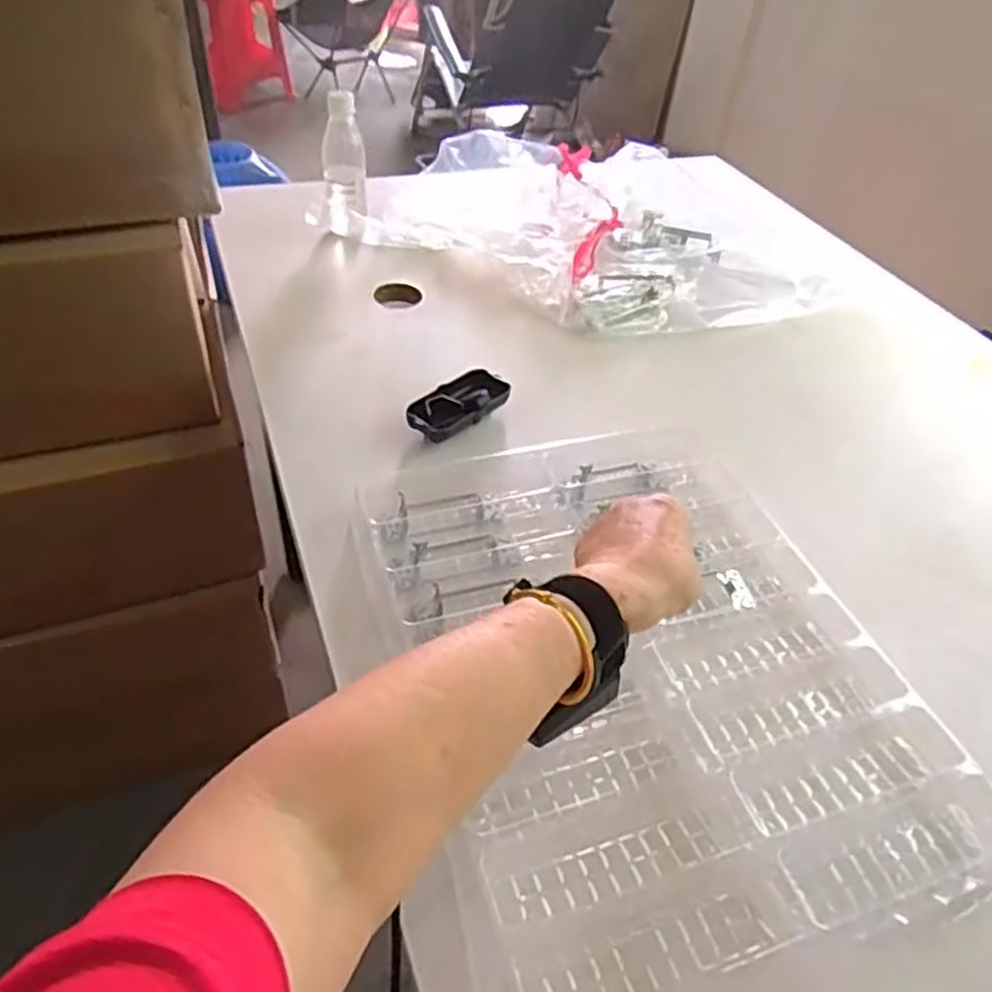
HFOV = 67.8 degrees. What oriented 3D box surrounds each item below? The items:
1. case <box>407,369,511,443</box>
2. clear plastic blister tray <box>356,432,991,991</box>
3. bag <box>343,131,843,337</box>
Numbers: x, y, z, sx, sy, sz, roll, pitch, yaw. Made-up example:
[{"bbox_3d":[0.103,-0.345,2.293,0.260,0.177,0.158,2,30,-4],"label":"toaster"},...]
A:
[{"bbox_3d":[-0.038,-0.088,0.750,0.050,0.033,0.116,36,52,26],"label":"case"},{"bbox_3d":[0.103,0.109,0.551,0.341,0.034,0.433,-12,48,-17],"label":"clear plastic blister tray"},{"bbox_3d":[0.147,-0.361,1.002,0.570,0.089,0.410,30,49,22],"label":"bag"}]

